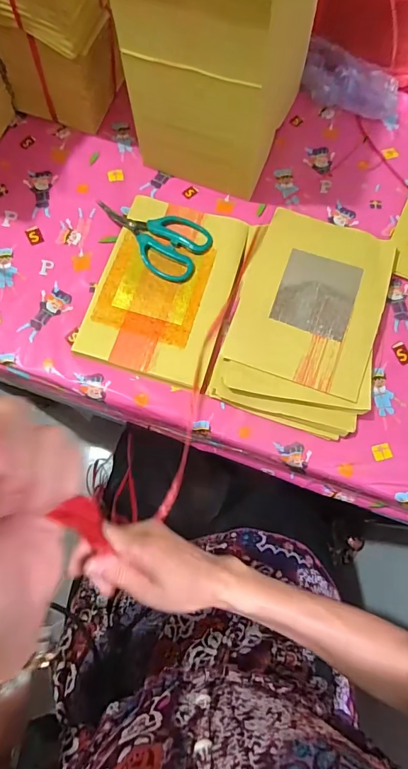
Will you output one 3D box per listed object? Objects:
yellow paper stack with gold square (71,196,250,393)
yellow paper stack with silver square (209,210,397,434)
[{"bbox_3d":[-0.046,-0.122,0.517,0.160,0.015,0.232,16,74,4],"label":"yellow paper stack with gold square"},{"bbox_3d":[0.124,-0.079,0.501,0.170,0.038,0.257,17,75,5],"label":"yellow paper stack with silver square"}]

